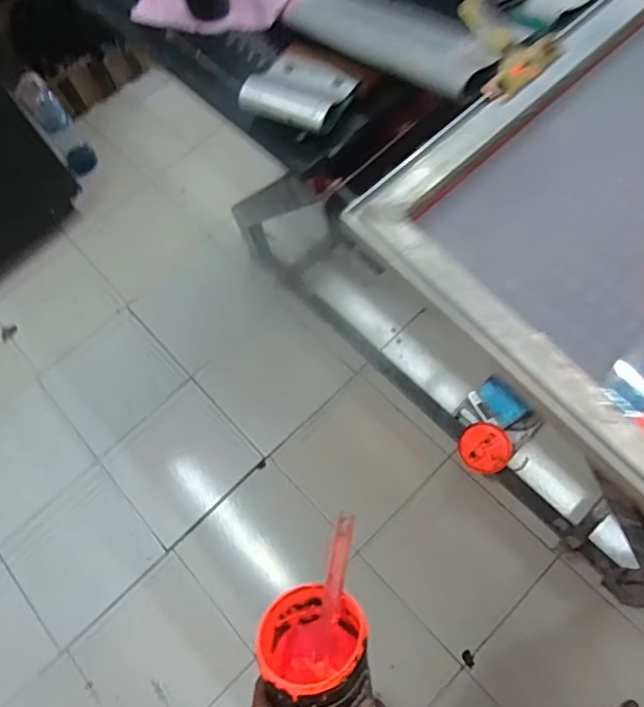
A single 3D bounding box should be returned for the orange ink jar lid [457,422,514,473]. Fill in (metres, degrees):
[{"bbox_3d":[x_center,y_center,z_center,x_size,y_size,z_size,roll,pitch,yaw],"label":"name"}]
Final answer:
[{"bbox_3d":[0.354,0.203,1.198,0.106,0.021,0.111,-8,69,21],"label":"orange ink jar lid"}]

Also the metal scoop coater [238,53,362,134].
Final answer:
[{"bbox_3d":[-0.024,-0.282,0.587,0.104,0.022,0.085,23,72,15],"label":"metal scoop coater"}]

